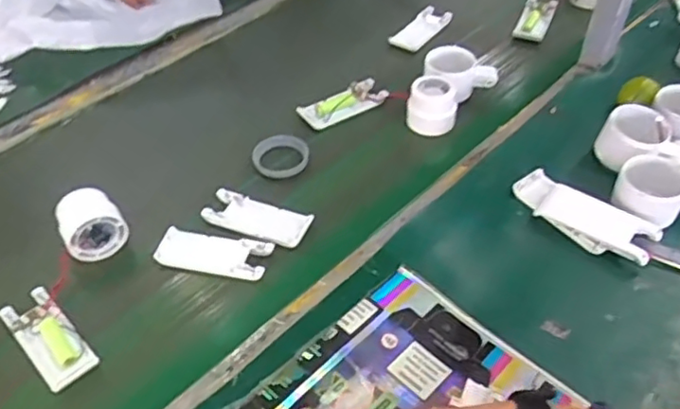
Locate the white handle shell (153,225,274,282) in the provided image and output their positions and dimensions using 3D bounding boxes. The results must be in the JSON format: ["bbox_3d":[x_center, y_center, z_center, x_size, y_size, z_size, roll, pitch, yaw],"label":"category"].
[{"bbox_3d":[-0.120,0.046,0.586,0.105,0.006,0.043,9,48,9],"label":"white handle shell"}]

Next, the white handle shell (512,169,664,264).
[{"bbox_3d":[0.228,0.010,0.584,0.049,0.029,0.133,-35,56,-27],"label":"white handle shell"}]

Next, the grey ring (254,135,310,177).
[{"bbox_3d":[-0.064,-0.056,0.682,0.058,0.013,0.064,21,49,2],"label":"grey ring"}]

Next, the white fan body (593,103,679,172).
[{"bbox_3d":[0.341,-0.042,0.606,0.169,0.055,0.061,19,51,17],"label":"white fan body"}]

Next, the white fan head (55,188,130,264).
[{"bbox_3d":[-0.238,0.019,0.590,0.053,0.041,0.052,-27,53,-22],"label":"white fan head"}]

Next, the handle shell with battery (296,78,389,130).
[{"bbox_3d":[0.007,-0.121,0.738,0.104,0.014,0.052,-28,53,-23],"label":"handle shell with battery"}]

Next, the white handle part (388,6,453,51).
[{"bbox_3d":[0.114,-0.245,0.859,0.041,0.014,0.102,29,54,24],"label":"white handle part"}]

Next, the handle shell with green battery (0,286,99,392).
[{"bbox_3d":[-0.248,0.112,0.525,0.041,0.015,0.104,-36,57,-28],"label":"handle shell with green battery"}]

